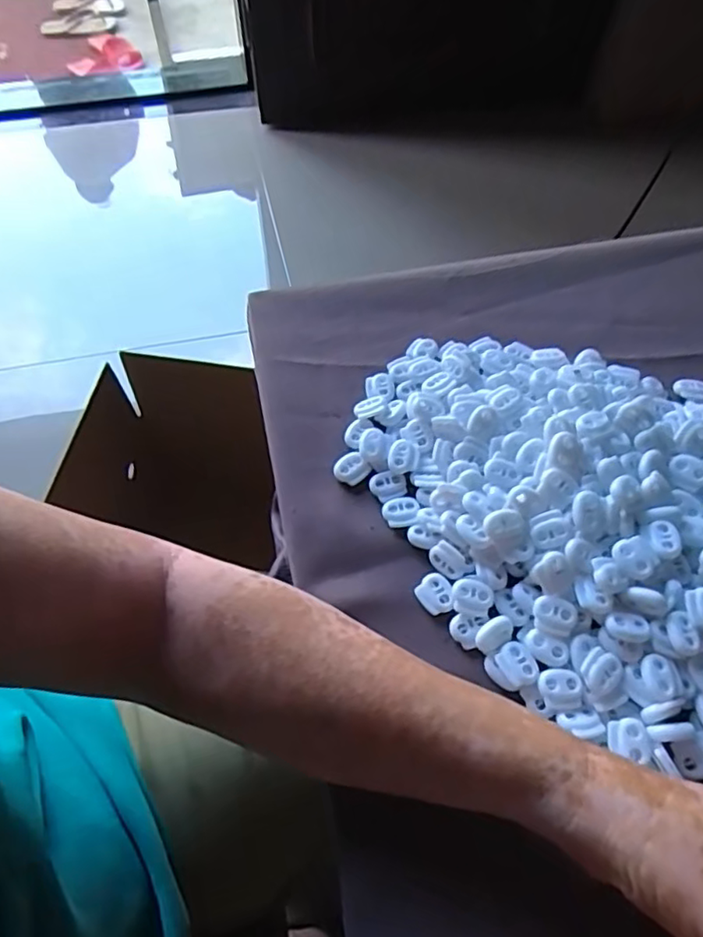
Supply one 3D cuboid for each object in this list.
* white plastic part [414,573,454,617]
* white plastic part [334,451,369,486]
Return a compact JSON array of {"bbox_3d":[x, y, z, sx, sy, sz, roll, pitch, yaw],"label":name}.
[{"bbox_3d":[0.046,0.069,0.337,0.019,0.005,0.022,-15,61,-9],"label":"white plastic part"},{"bbox_3d":[0.000,0.001,0.377,0.020,0.009,0.019,-34,65,-19],"label":"white plastic part"}]

